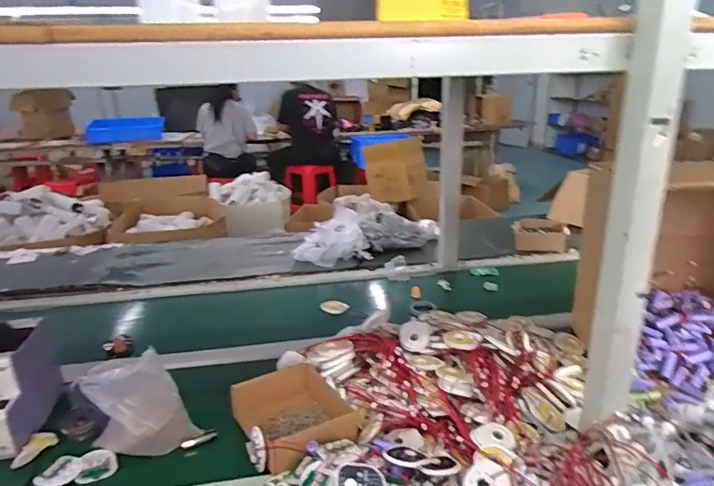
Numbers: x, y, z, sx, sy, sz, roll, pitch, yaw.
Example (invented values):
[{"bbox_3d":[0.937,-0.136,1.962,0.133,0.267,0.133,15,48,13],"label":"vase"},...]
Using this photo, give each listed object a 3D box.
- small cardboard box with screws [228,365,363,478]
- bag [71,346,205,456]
[{"bbox_3d":[-0.088,0.257,0.747,0.150,0.064,0.177,-12,22,-29],"label":"small cardboard box with screws"},{"bbox_3d":[-0.303,0.225,0.703,0.132,0.147,0.089,-11,21,-24],"label":"bag"}]

